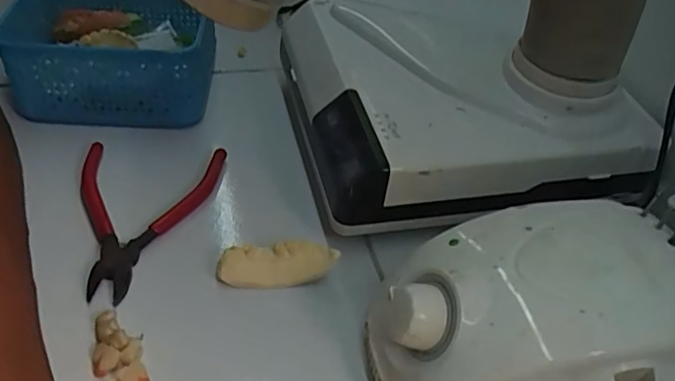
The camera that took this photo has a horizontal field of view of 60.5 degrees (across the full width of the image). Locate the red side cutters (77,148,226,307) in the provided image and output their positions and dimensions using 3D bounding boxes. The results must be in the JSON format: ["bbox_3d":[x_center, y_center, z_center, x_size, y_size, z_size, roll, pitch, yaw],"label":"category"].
[{"bbox_3d":[-0.114,0.013,0.341,0.083,0.012,0.109,1,44,-6],"label":"red side cutters"}]

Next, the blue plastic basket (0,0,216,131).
[{"bbox_3d":[-0.162,-0.106,0.425,0.134,0.062,0.118,0,44,-8],"label":"blue plastic basket"}]

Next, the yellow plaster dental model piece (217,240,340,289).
[{"bbox_3d":[-0.033,0.042,0.321,0.063,0.017,0.019,-2,44,-9],"label":"yellow plaster dental model piece"}]

